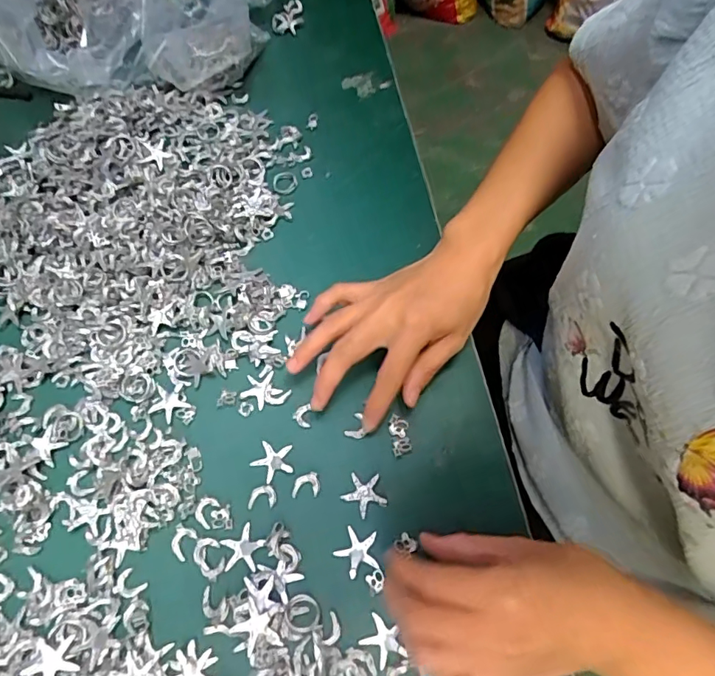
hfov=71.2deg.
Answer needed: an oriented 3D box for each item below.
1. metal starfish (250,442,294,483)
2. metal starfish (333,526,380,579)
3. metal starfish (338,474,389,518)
[{"bbox_3d":[-0.056,0.084,0.339,0.028,0.004,0.027,-1,64,1],"label":"metal starfish"},{"bbox_3d":[0.001,0.134,0.313,0.027,0.004,0.029,-1,64,1],"label":"metal starfish"},{"bbox_3d":[0.006,0.102,0.328,0.029,0.005,0.026,37,71,17],"label":"metal starfish"}]

